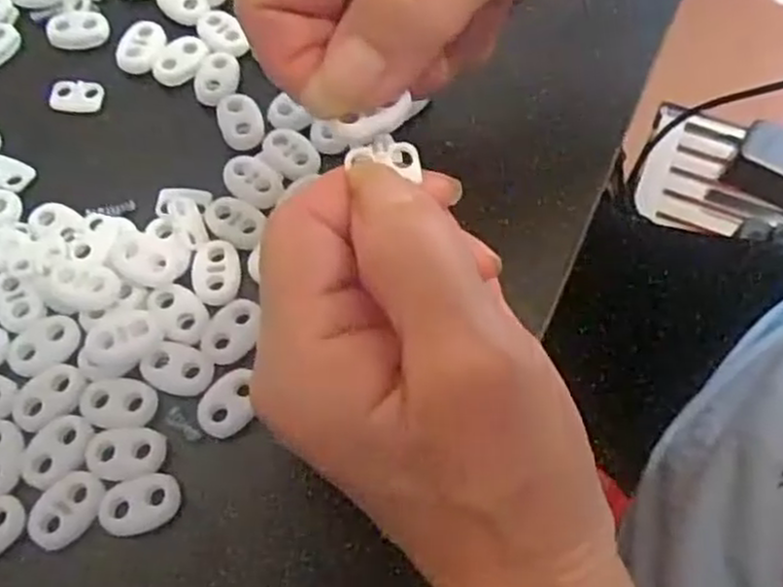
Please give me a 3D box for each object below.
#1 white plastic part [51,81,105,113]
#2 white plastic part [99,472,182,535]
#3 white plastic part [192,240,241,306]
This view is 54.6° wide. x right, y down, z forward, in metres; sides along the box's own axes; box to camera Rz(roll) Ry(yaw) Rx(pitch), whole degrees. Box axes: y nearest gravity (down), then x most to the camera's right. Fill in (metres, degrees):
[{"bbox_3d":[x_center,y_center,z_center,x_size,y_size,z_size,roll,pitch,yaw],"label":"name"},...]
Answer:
[{"bbox_3d":[-0.117,-0.074,0.282,0.019,0.004,0.012,-1,65,-1],"label":"white plastic part"},{"bbox_3d":[-0.071,0.059,0.214,0.022,0.004,0.015,-19,67,-9],"label":"white plastic part"},{"bbox_3d":[-0.057,-0.007,0.246,0.016,0.004,0.022,-10,66,-5],"label":"white plastic part"}]

